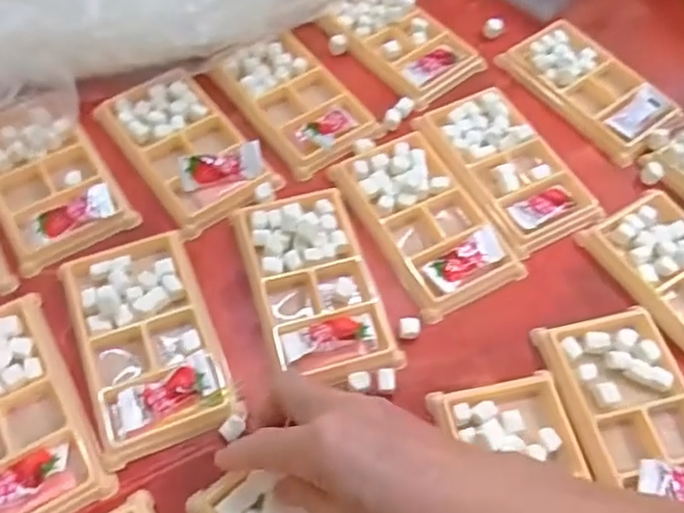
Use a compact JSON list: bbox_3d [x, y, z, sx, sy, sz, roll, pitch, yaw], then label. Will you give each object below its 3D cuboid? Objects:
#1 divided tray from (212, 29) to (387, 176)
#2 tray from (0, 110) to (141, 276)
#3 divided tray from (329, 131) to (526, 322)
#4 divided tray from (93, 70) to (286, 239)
[{"bbox_3d":[-0.035,-0.120,0.495,0.075,0.024,0.125,-30,67,-19],"label":"divided tray"},{"bbox_3d":[-0.208,-0.058,0.448,0.075,0.023,0.132,-27,65,-17],"label":"tray"},{"bbox_3d":[0.057,-0.027,0.446,0.078,0.017,0.133,-26,65,-17],"label":"divided tray"},{"bbox_3d":[-0.115,-0.082,0.465,0.076,0.021,0.131,-31,67,-19],"label":"divided tray"}]

